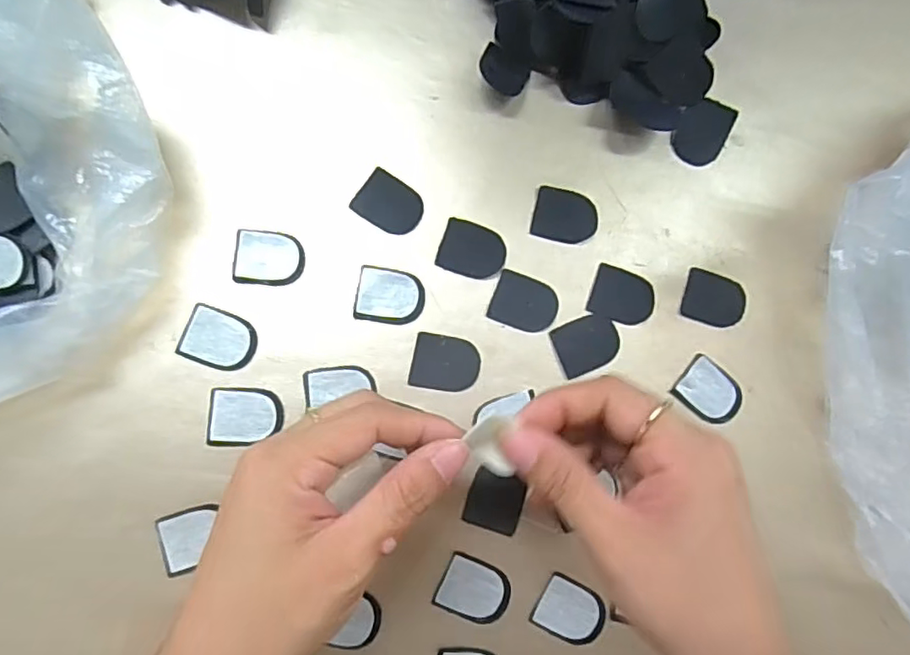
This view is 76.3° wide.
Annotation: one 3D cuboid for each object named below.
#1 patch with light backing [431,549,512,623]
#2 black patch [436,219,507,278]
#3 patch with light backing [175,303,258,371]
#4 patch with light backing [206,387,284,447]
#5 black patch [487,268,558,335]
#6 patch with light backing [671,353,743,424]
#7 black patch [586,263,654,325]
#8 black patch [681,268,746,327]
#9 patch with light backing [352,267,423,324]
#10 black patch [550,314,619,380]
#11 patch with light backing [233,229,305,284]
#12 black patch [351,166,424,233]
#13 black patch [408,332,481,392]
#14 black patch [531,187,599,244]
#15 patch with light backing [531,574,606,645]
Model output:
[{"bbox_3d":[0.010,0.127,0.278,0.034,0.004,0.027,25,81,-2],"label":"patch with light backing"},{"bbox_3d":[0.010,-0.040,0.301,0.033,0.004,0.028,18,81,-3],"label":"black patch"},{"bbox_3d":[-0.114,0.006,0.281,0.033,0.004,0.026,22,81,-2],"label":"patch with light backing"},{"bbox_3d":[-0.100,0.043,0.278,0.034,0.004,0.027,3,82,-5],"label":"patch with light backing"},{"bbox_3d":[0.037,-0.013,0.300,0.033,0.004,0.027,20,81,-2],"label":"black patch"},{"bbox_3d":[0.135,0.034,0.304,0.035,0.004,0.027,39,81,1],"label":"patch with light backing"},{"bbox_3d":[0.089,-0.016,0.307,0.033,0.004,0.028,20,81,-2],"label":"black patch"},{"bbox_3d":[0.140,-0.016,0.311,0.033,0.004,0.028,17,81,-3],"label":"black patch"},{"bbox_3d":[-0.032,-0.016,0.292,0.033,0.004,0.027,9,82,-4],"label":"patch with light backing"},{"bbox_3d":[0.069,0.009,0.302,0.033,0.004,0.028,-19,85,-8],"label":"black patch"},{"bbox_3d":[-0.093,-0.035,0.288,0.033,0.004,0.027,5,82,-5],"label":"patch with light backing"},{"bbox_3d":[-0.033,-0.064,0.298,0.033,0.004,0.026,34,81,0],"label":"black patch"},{"bbox_3d":[-0.004,0.018,0.292,0.034,0.004,0.027,10,82,-4],"label":"black patch"},{"bbox_3d":[0.059,-0.060,0.309,0.033,0.004,0.028,12,81,-4],"label":"black patch"},{"bbox_3d":[0.057,0.138,0.282,0.033,0.004,0.027,30,81,-1],"label":"patch with light backing"}]

